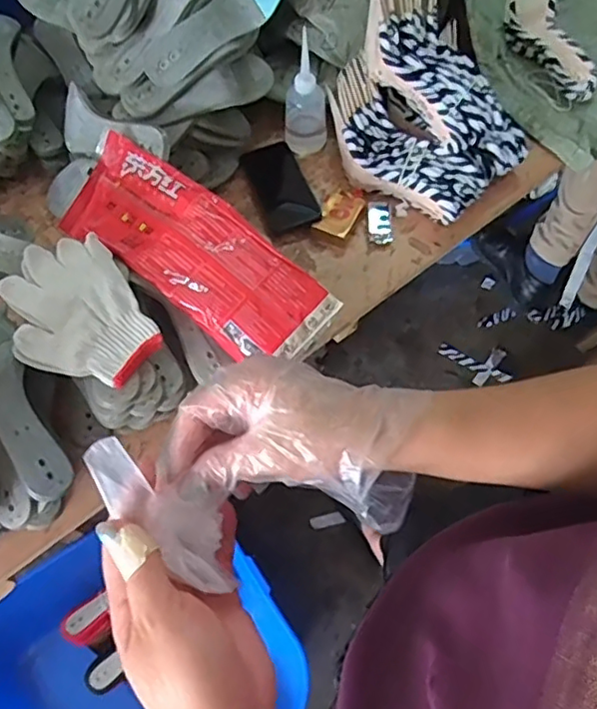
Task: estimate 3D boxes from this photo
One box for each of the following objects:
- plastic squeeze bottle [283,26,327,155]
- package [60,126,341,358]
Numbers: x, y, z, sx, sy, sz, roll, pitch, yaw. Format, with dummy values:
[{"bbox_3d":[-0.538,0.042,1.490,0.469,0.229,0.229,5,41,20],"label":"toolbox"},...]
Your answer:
[{"bbox_3d":[0.009,-0.369,0.879,0.065,0.147,0.052,0,64,2],"label":"plastic squeeze bottle"},{"bbox_3d":[-0.133,-0.127,0.742,0.363,0.065,0.133,34,70,17],"label":"package"}]

